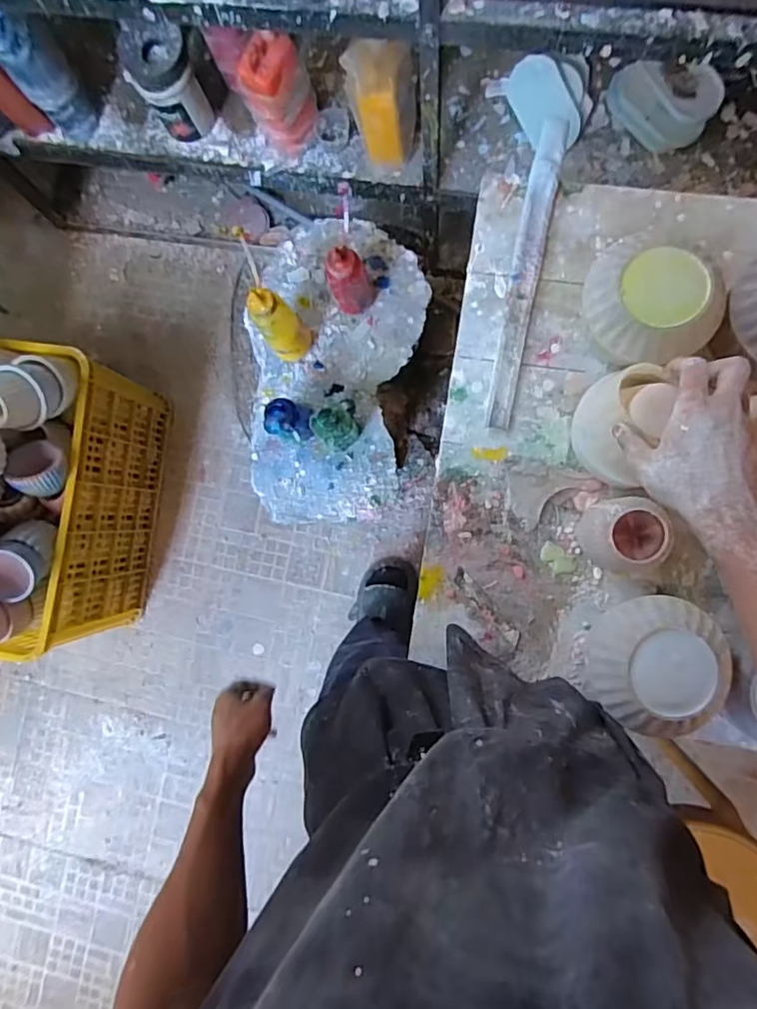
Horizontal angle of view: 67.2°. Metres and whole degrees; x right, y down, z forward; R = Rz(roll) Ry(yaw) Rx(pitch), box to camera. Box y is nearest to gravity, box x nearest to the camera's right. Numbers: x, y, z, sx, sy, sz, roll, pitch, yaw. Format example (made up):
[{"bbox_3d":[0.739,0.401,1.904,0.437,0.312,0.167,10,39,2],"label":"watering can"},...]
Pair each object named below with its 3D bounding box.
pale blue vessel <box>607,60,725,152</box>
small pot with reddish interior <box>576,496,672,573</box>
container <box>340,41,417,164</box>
[{"bbox_3d":[0.498,-0.713,1.011,0.186,0.081,0.102,28,91,6],"label":"pale blue vessel"},{"bbox_3d":[0.251,0.033,0.586,0.068,0.080,0.073,0,88,5],"label":"small pot with reddish interior"},{"bbox_3d":[0.009,-0.687,0.977,0.110,0.237,0.073,3,88,5],"label":"container"}]

